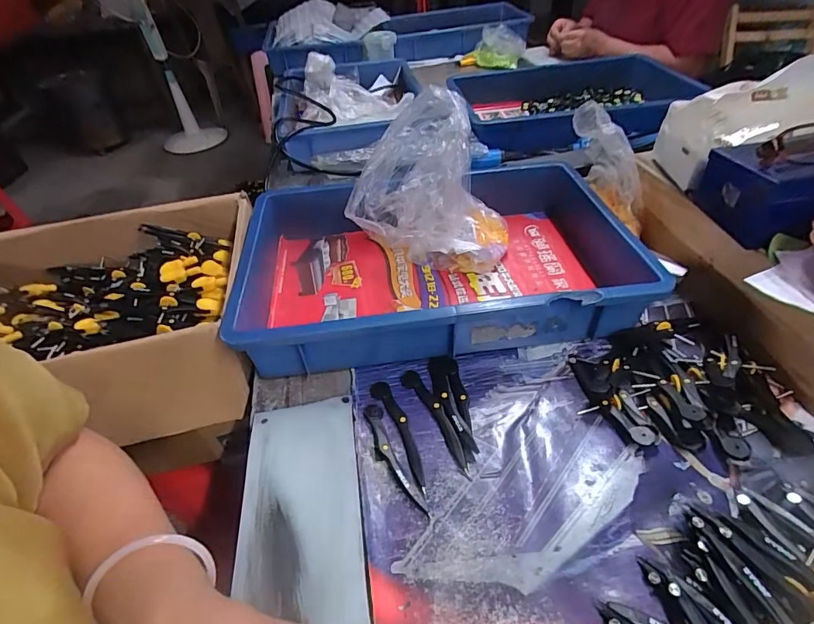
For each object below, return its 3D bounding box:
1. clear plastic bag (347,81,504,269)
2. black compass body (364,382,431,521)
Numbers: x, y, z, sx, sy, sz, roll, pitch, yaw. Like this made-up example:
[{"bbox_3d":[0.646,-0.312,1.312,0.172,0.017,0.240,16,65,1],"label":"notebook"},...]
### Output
[{"bbox_3d":[0.027,-0.156,0.554,0.203,0.179,0.130,4,44,10],"label":"clear plastic bag"},{"bbox_3d":[-0.012,0.117,0.394,0.035,0.008,0.134,-14,44,-9],"label":"black compass body"}]

